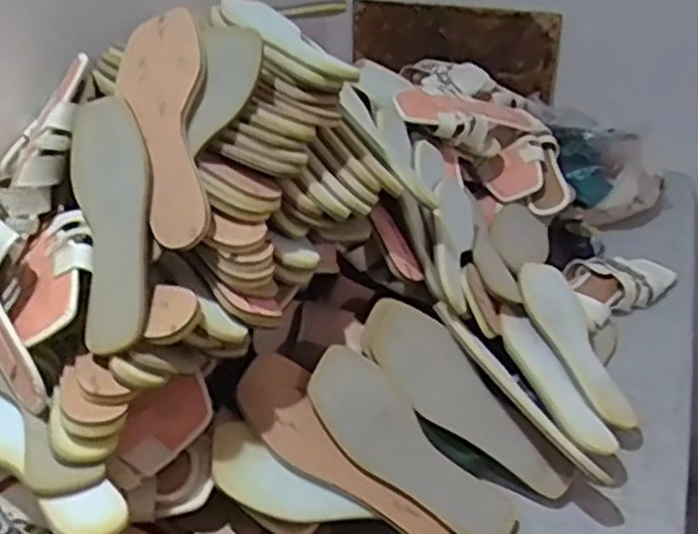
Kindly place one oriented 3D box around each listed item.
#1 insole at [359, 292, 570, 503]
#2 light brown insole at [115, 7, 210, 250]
[{"bbox_3d":[0.115,0.138,0.755,0.076,0.019,0.253,-41,83,-9],"label":"insole"},{"bbox_3d":[-0.162,-0.127,0.663,0.083,0.016,0.235,-18,69,15],"label":"light brown insole"}]

